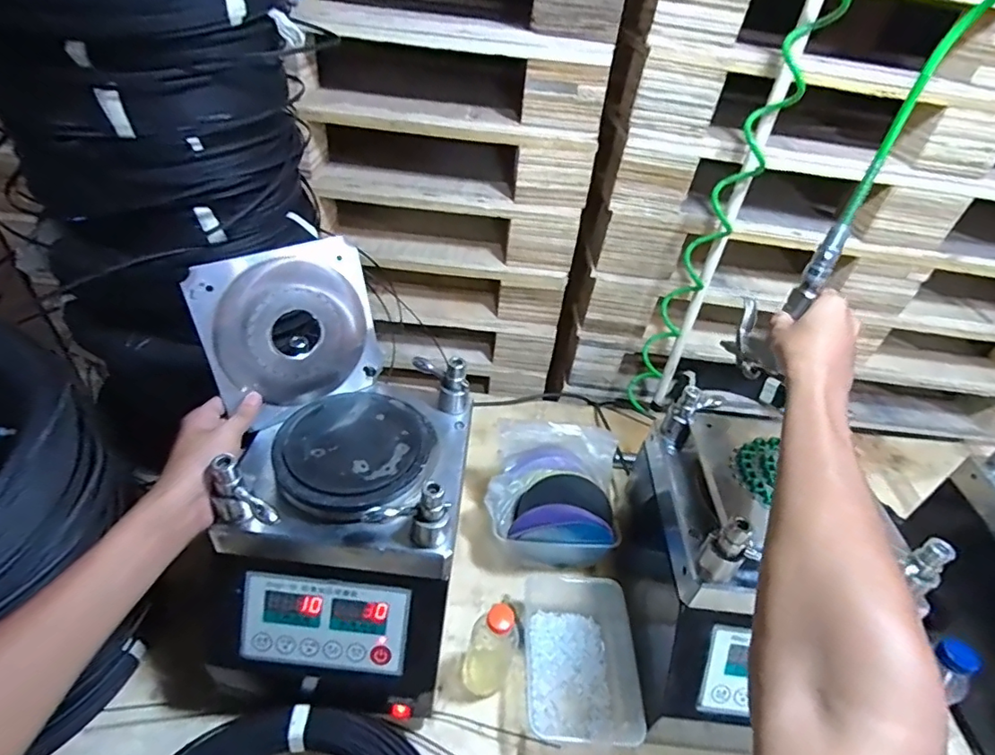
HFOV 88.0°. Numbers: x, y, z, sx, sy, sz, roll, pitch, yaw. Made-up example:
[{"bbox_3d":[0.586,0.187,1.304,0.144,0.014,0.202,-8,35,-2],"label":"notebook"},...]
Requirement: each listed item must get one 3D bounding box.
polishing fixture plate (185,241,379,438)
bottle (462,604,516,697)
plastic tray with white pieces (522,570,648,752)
[{"bbox_3d":[-0.214,-0.045,0.543,0.171,0.170,0.015,-25,33,-34],"label":"polishing fixture plate"},{"bbox_3d":[-0.005,0.289,0.562,0.049,0.137,0.060,20,42,15],"label":"bottle"},{"bbox_3d":[0.100,0.320,0.597,0.130,0.064,0.164,4,40,-4],"label":"plastic tray with white pieces"}]

